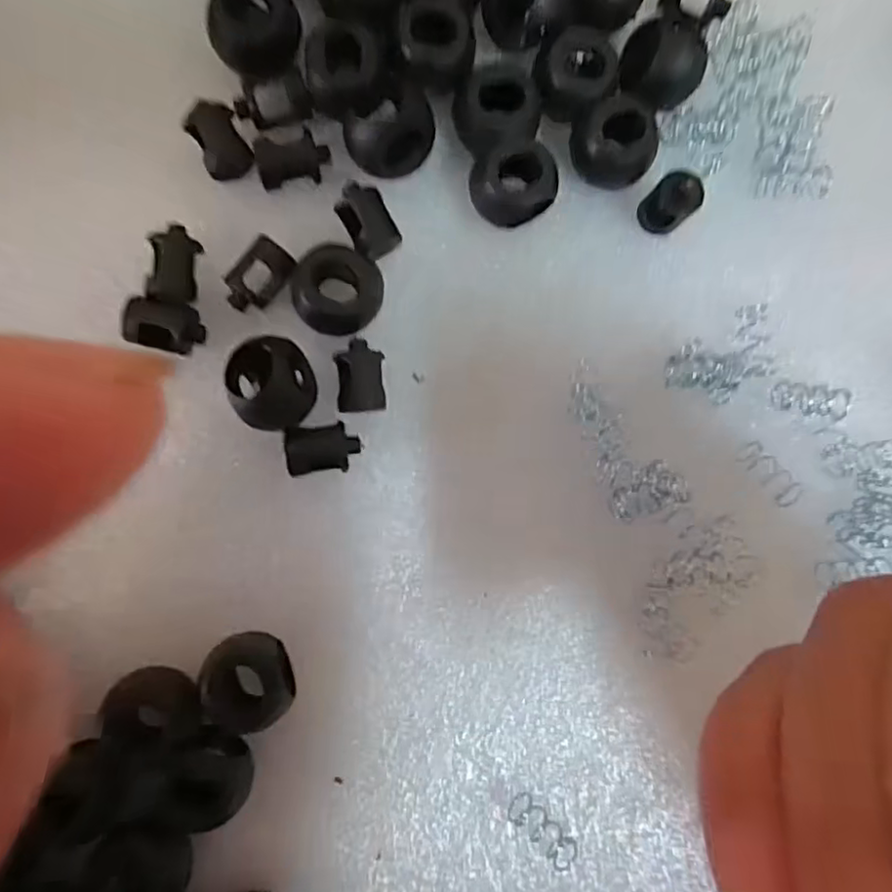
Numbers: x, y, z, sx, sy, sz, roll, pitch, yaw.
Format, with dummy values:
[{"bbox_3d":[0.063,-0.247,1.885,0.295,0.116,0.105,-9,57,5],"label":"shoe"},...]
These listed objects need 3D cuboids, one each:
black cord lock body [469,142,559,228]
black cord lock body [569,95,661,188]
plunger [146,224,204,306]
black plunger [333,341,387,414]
[{"bbox_3d":[0.014,-0.053,0.131,0.018,0.013,0.012,-7,88,-5],"label":"black cord lock body"},{"bbox_3d":[0.035,-0.063,0.134,0.017,0.013,0.016,0,88,-5],"label":"black cord lock body"},{"bbox_3d":[-0.054,-0.036,0.127,0.009,0.004,0.015,7,87,-5],"label":"plunger"},{"bbox_3d":[-0.017,-0.014,0.131,0.009,0.005,0.014,-5,88,-5],"label":"black plunger"}]

